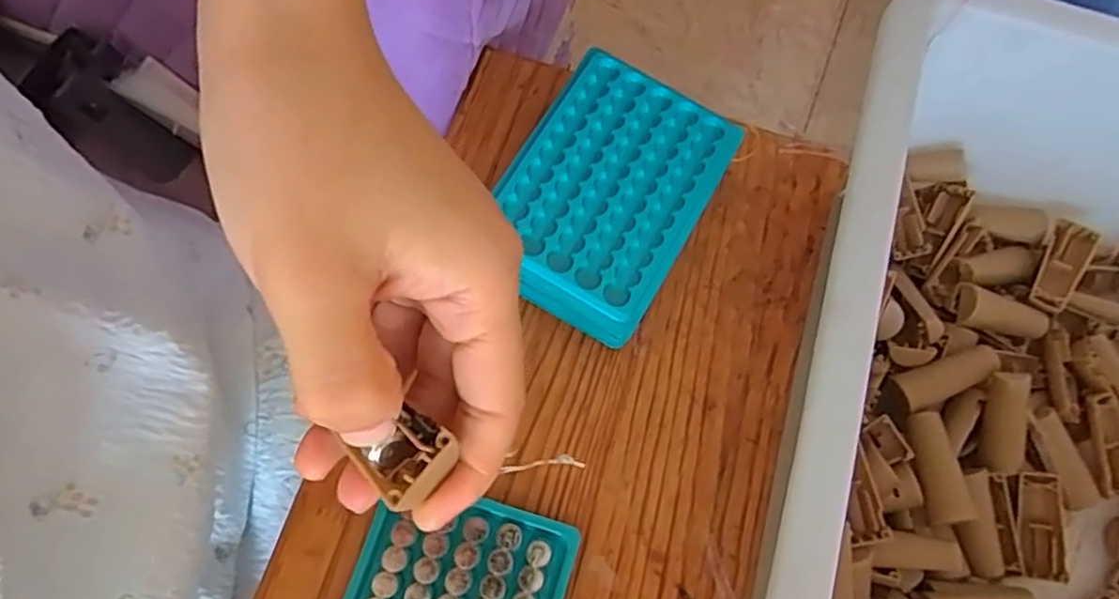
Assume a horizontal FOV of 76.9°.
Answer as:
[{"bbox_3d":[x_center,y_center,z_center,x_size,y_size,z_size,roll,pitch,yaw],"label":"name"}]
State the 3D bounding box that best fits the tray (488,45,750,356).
[{"bbox_3d":[0.025,-0.054,0.369,0.093,0.041,0.131,30,75,6],"label":"tray"}]

